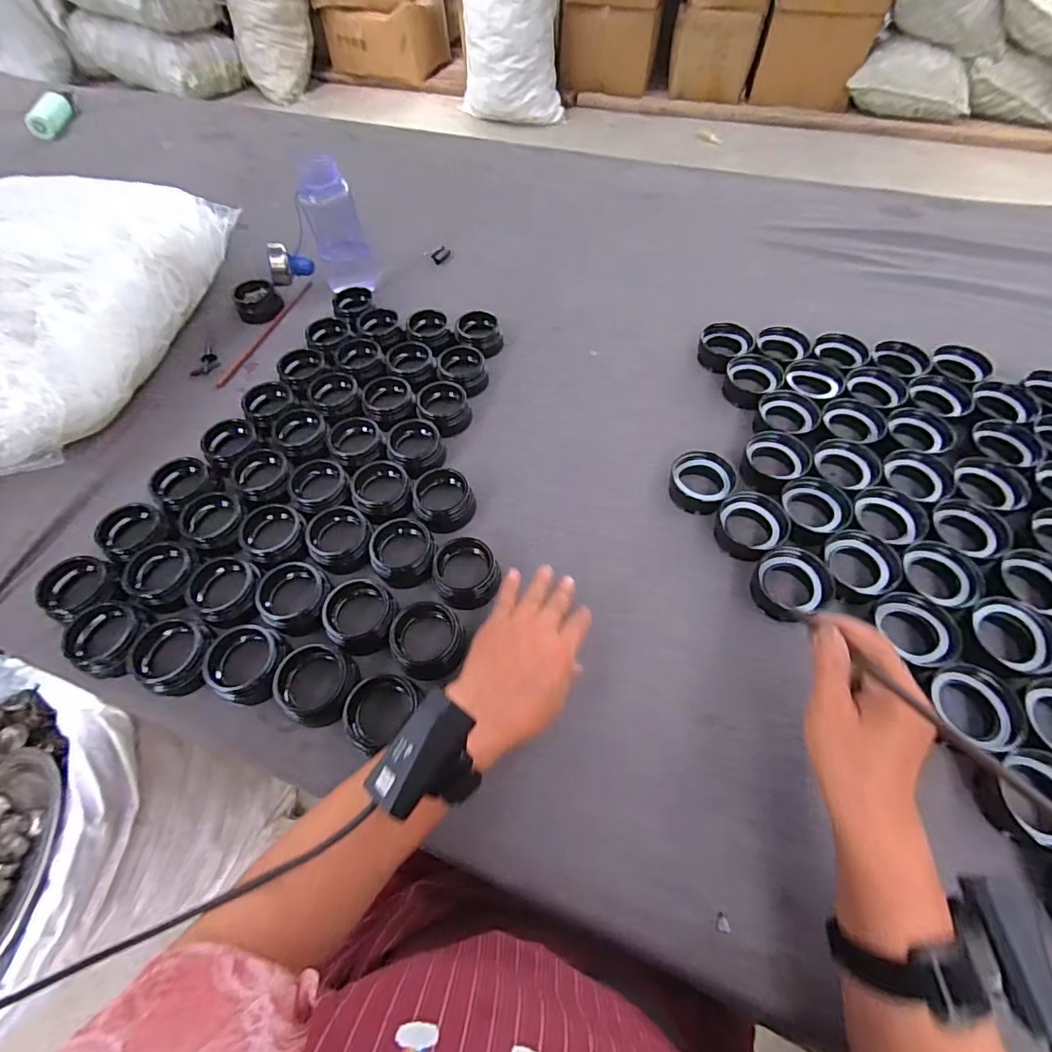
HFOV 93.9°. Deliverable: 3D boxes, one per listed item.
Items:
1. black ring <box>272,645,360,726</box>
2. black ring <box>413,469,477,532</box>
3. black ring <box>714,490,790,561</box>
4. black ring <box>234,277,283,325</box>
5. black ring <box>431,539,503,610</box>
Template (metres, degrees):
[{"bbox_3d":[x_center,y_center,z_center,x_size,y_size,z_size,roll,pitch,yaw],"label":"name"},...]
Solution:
[{"bbox_3d":[-0.186,0.140,0.435,0.062,0.039,0.063,-1,58,1],"label":"black ring"},{"bbox_3d":[-0.089,-0.029,0.529,0.063,0.035,0.054,2,58,3],"label":"black ring"},{"bbox_3d":[0.233,-0.002,0.513,0.060,0.039,0.067,-36,64,-19],"label":"black ring"},{"bbox_3d":[-0.413,-0.346,0.755,0.066,0.041,0.066,-30,62,-16],"label":"black ring"},{"bbox_3d":[-0.058,0.043,0.482,0.063,0.033,0.066,0,58,1],"label":"black ring"}]

